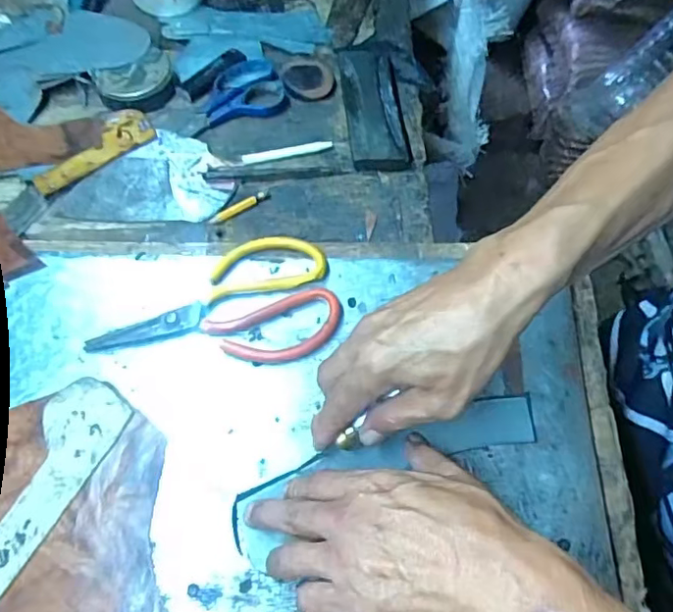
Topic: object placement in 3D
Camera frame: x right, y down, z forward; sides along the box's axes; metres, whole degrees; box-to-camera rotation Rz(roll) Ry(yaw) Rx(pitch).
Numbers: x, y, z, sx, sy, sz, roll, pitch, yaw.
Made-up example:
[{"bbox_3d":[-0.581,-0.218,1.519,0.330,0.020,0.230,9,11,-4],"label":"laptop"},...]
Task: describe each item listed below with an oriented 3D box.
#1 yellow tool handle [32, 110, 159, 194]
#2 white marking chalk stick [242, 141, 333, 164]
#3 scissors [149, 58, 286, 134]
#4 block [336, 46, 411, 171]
[{"bbox_3d":[-0.230,-0.148,0.530,0.117,0.008,0.047,-33,66,-19],"label":"yellow tool handle"},{"bbox_3d":[-0.047,-0.147,0.537,0.086,0.005,0.012,-13,61,-9],"label":"white marking chalk stick"},{"bbox_3d":[-0.117,-0.205,0.562,0.133,0.010,0.073,-24,64,-15],"label":"scissors"},{"bbox_3d":[0.036,-0.201,0.560,0.054,0.019,0.159,-4,60,-5],"label":"block"}]

